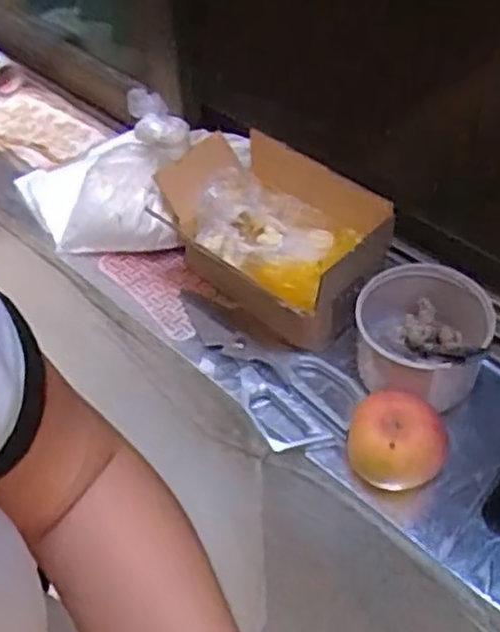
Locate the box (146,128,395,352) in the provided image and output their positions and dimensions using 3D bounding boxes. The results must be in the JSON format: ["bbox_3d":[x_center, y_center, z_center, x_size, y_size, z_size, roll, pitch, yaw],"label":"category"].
[{"bbox_3d":[0.007,-0.073,0.707,0.226,0.111,0.134,35,58,29],"label":"box"}]

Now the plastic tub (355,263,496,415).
[{"bbox_3d":[0.141,0.025,0.631,0.106,0.102,0.106,-1,48,2],"label":"plastic tub"}]

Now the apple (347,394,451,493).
[{"bbox_3d":[0.112,0.097,0.581,0.068,0.056,0.058,24,53,22],"label":"apple"}]

